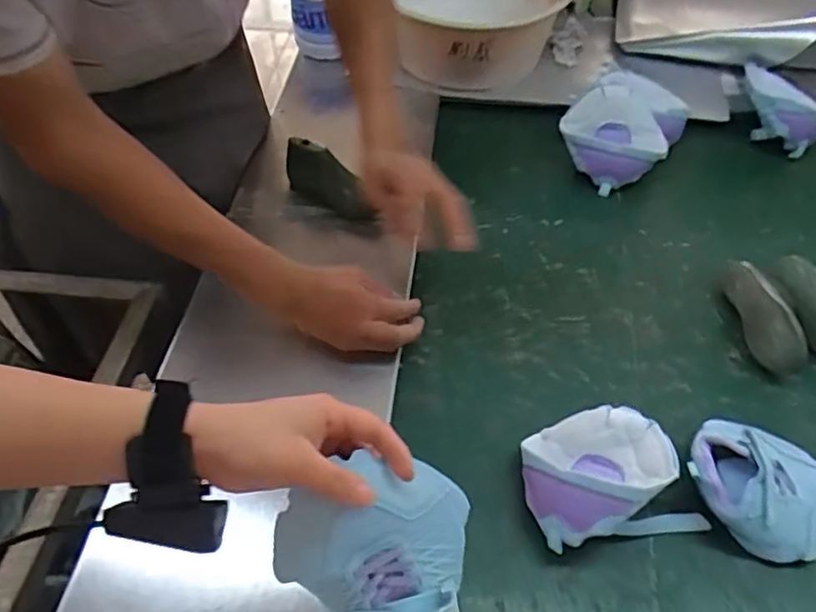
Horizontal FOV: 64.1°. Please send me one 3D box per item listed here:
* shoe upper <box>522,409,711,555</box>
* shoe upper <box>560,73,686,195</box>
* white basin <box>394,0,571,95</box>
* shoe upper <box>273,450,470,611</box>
[{"bbox_3d":[0.178,0.148,0.597,0.145,0.073,0.126,-9,50,-7],"label":"shoe upper"},{"bbox_3d":[0.295,-0.242,0.898,0.132,0.089,0.183,34,58,26],"label":"shoe upper"},{"bbox_3d":[0.108,-0.455,1.019,0.288,0.171,0.316,-1,52,0],"label":"white basin"},{"bbox_3d":[-0.019,0.160,0.429,0.134,0.060,0.118,40,99,-14],"label":"shoe upper"}]

